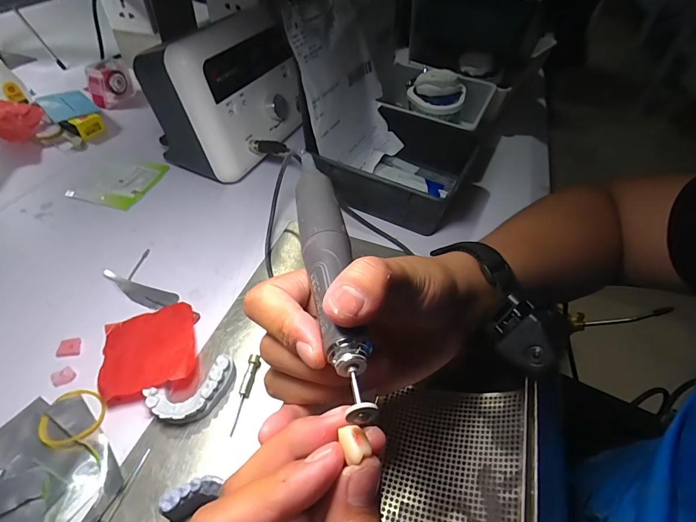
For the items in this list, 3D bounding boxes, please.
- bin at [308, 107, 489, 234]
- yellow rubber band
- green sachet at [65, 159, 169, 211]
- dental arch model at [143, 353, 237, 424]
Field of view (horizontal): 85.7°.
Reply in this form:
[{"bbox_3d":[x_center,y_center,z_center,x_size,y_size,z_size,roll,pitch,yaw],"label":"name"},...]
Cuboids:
[{"bbox_3d":[0.064,-0.119,0.470,0.158,0.064,0.162,24,51,15],"label":"bin"},{"bbox_3d":[-0.199,0.112,0.271,0.043,0.004,0.041,3,48,-3],"label":"yellow rubber band"},{"bbox_3d":[-0.279,-0.097,0.458,0.079,0.005,0.087,12,49,6],"label":"green sachet"},{"bbox_3d":[-0.112,0.100,0.279,0.063,0.022,0.033,-19,53,-21],"label":"dental arch model"}]

